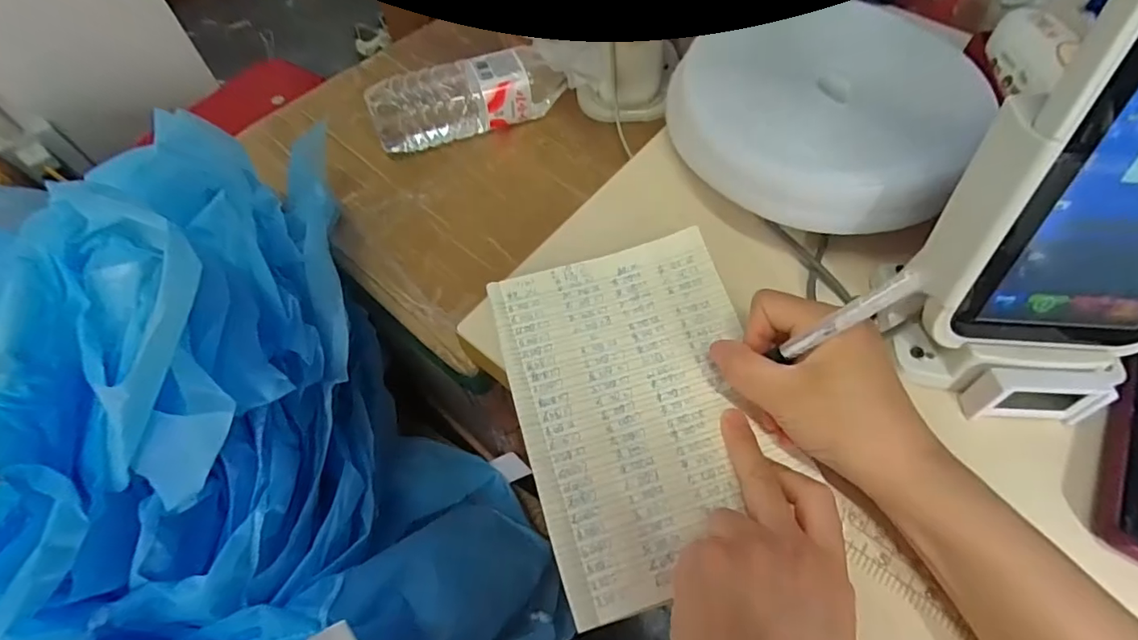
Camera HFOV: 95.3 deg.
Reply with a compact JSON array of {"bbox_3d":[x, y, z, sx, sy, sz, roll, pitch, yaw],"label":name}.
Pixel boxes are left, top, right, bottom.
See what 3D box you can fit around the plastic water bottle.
[{"bbox_3d":[-0.097,-0.223,0.521,0.197,0.056,0.060,-17,61,-10],"label":"plastic water bottle"}]

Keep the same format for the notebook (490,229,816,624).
[{"bbox_3d":[0.047,0.046,0.313,0.149,0.015,0.205,-14,60,-8],"label":"notebook"}]

